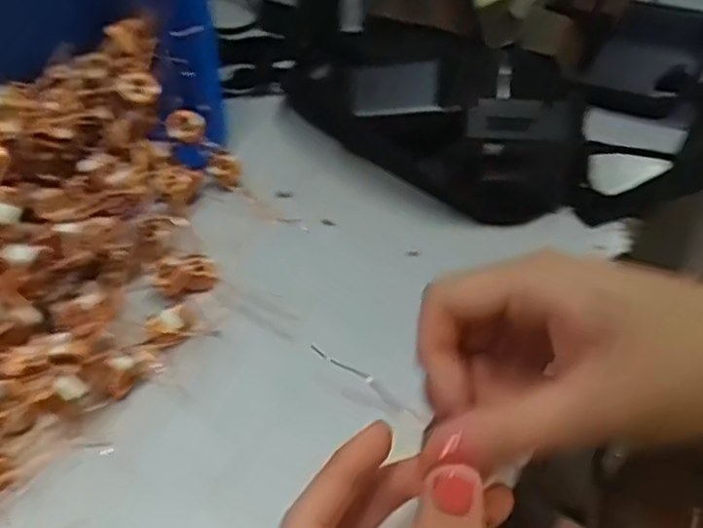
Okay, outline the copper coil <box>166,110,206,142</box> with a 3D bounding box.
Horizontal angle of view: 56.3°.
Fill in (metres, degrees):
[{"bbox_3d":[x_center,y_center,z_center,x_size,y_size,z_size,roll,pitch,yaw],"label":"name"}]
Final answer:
[{"bbox_3d":[-0.121,-0.101,0.475,0.029,0.021,0.009,4,41,0],"label":"copper coil"}]

